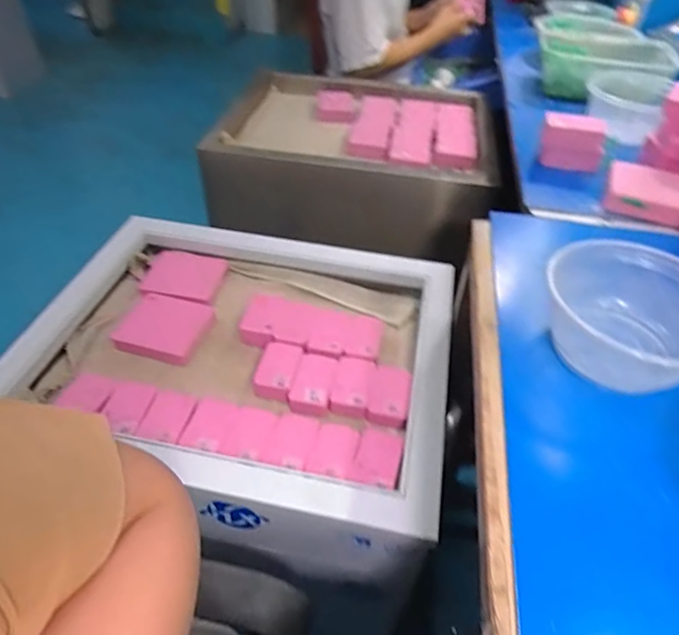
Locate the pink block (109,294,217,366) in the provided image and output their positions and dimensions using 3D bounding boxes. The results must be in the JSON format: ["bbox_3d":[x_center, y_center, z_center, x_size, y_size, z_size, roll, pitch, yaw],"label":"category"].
[{"bbox_3d":[-0.235,0.015,0.656,0.109,0.021,0.097,10,46,6],"label":"pink block"}]

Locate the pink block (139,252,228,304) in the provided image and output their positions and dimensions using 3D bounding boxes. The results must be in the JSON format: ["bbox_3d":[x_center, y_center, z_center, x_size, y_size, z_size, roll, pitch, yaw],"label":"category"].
[{"bbox_3d":[-0.230,-0.057,0.727,0.112,0.032,0.093,7,46,3],"label":"pink block"}]

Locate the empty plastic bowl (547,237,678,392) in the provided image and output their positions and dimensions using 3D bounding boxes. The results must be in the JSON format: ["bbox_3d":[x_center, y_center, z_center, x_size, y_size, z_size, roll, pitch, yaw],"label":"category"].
[{"bbox_3d":[0.225,0.003,0.388,0.130,0.066,0.114,17,47,13],"label":"empty plastic bowl"}]

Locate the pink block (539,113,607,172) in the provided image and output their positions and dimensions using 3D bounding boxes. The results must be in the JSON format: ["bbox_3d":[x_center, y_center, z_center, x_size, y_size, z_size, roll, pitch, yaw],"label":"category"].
[{"bbox_3d":[0.298,-0.227,0.638,0.078,0.054,0.044,11,46,7],"label":"pink block"}]

